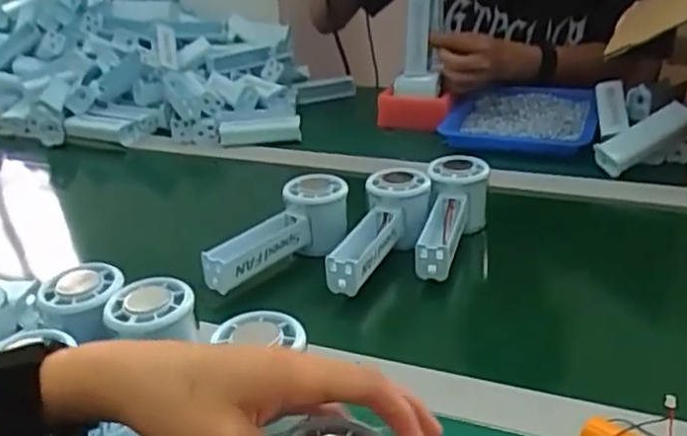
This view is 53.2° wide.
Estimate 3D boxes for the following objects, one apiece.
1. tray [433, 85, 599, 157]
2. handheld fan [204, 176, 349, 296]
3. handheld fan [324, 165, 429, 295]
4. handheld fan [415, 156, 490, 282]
[{"bbox_3d":[0.222,-0.126,0.856,0.172,0.026,0.210,9,29,20],"label":"tray"},{"bbox_3d":[-0.051,0.016,0.582,0.056,0.056,0.138,15,31,29],"label":"handheld fan"},{"bbox_3d":[0.036,0.005,0.587,0.055,0.047,0.151,7,28,17],"label":"handheld fan"},{"bbox_3d":[0.093,0.005,0.606,0.050,0.058,0.143,7,41,17],"label":"handheld fan"}]

